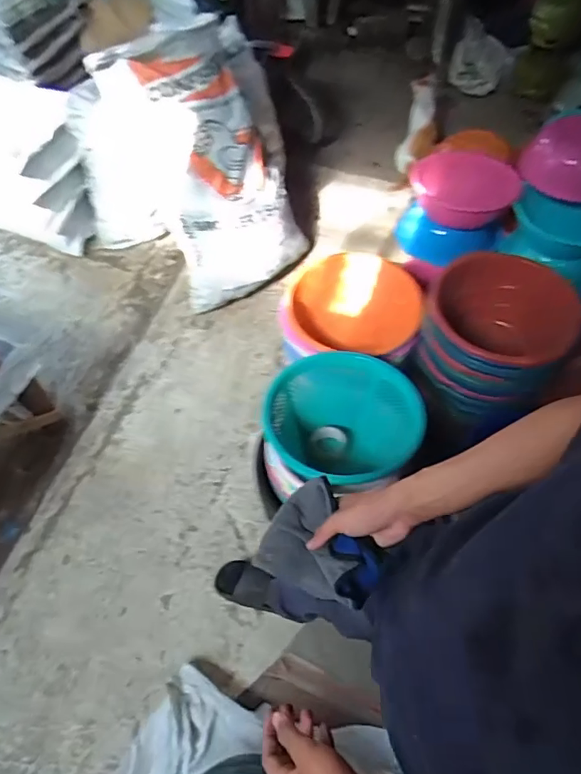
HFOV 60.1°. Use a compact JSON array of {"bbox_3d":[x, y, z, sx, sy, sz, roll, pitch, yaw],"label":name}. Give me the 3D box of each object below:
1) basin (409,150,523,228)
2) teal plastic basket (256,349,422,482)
[{"bbox_3d":[0.580,-0.667,1.687,0.310,0.121,0.310,0,59,0],"label":"basin"},{"bbox_3d":[0.104,0.086,1.119,0.310,0.191,0.318,-12,60,-7],"label":"teal plastic basket"}]

